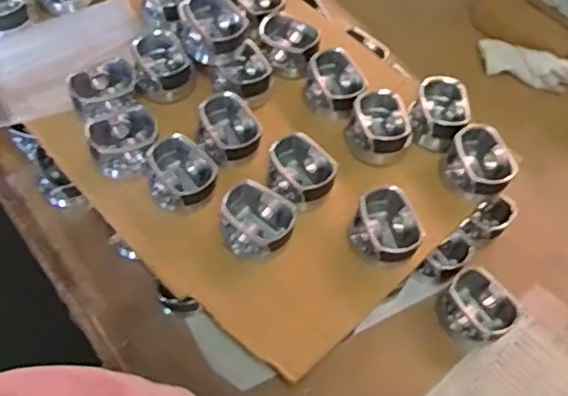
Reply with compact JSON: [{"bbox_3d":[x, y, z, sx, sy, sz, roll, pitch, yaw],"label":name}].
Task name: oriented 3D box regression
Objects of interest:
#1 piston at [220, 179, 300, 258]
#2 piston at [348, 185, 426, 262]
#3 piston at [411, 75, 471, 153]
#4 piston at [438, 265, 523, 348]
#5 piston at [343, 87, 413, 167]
[{"bbox_3d":[-0.028,0.027,0.628,0.079,0.044,0.067,30,61,16],"label":"piston"},{"bbox_3d":[0.108,0.031,0.626,0.066,0.042,0.077,-38,66,-23],"label":"piston"},{"bbox_3d":[0.186,-0.099,0.715,0.063,0.053,0.074,23,60,12],"label":"piston"},{"bbox_3d":[0.211,0.122,0.655,0.065,0.048,0.080,-36,65,-22],"label":"piston"},{"bbox_3d":[0.111,-0.083,0.698,0.068,0.056,0.071,1,58,-1],"label":"piston"}]

